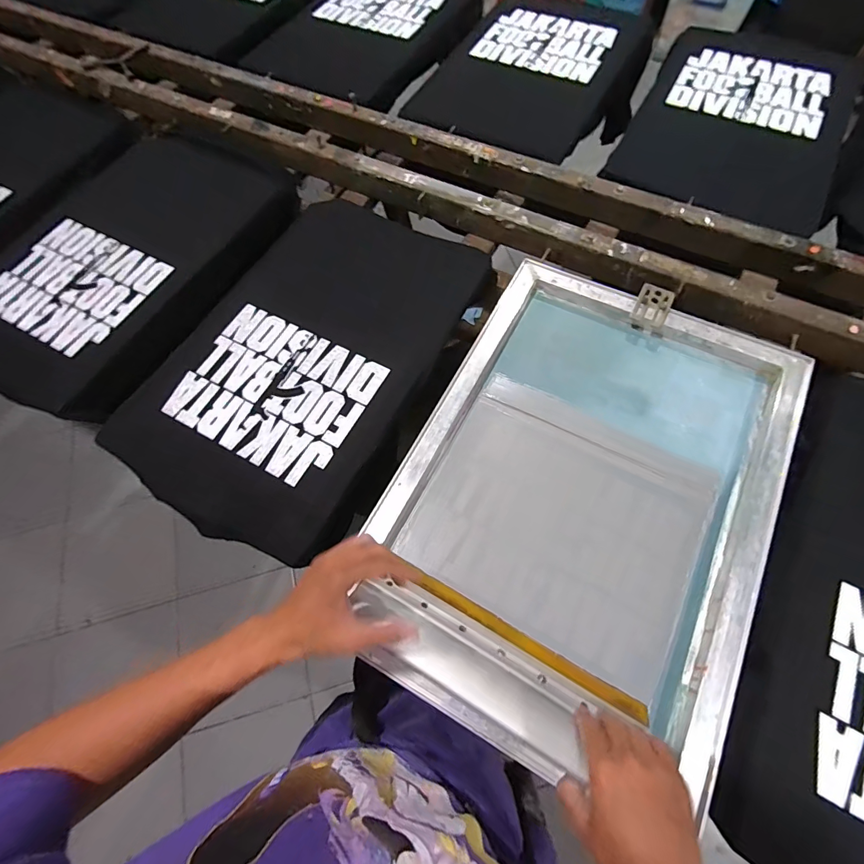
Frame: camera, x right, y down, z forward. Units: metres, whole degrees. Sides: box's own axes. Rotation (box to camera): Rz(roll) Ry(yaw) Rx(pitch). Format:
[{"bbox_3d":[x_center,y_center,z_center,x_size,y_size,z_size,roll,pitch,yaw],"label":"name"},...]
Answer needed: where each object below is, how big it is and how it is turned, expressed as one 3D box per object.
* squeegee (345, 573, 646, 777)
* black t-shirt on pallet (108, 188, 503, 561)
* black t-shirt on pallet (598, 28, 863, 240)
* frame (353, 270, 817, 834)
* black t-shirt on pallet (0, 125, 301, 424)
[{"bbox_3d":[0.066,0.260,0.472,0.323,0.032,0.123,27,28,11],"label":"squeegee"},{"bbox_3d":[-0.204,-0.136,0.725,0.429,0.027,0.631,29,70,16],"label":"black t-shirt on pallet"},{"bbox_3d":[0.663,-0.677,0.918,0.404,0.045,0.645,26,70,15],"label":"black t-shirt on pallet"},{"bbox_3d":[0.219,0.055,0.600,0.457,0.042,0.615,25,69,14],"label":"frame"},{"bbox_3d":[-0.638,-0.375,0.877,0.470,0.119,0.682,29,72,14],"label":"black t-shirt on pallet"}]

